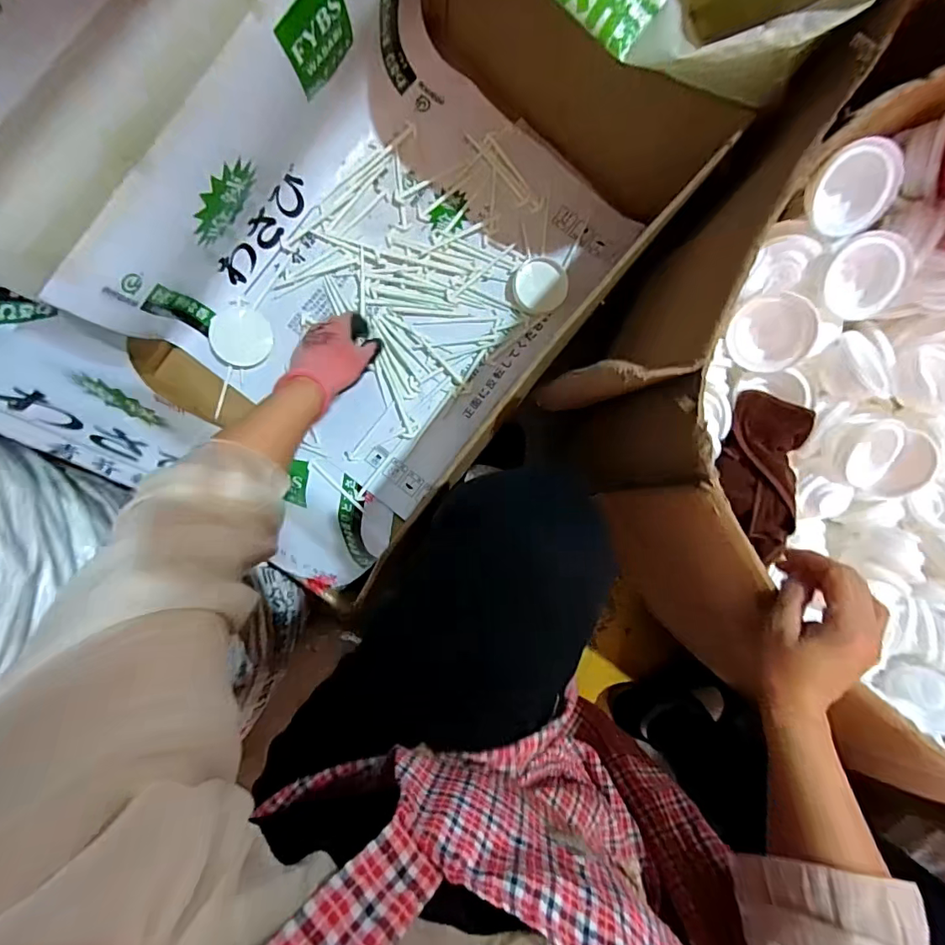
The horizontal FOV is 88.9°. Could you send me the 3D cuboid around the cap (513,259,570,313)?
[{"bbox_3d":[0.101,-0.282,0.725,0.080,0.022,0.077,0,93,-5],"label":"cap"}]

